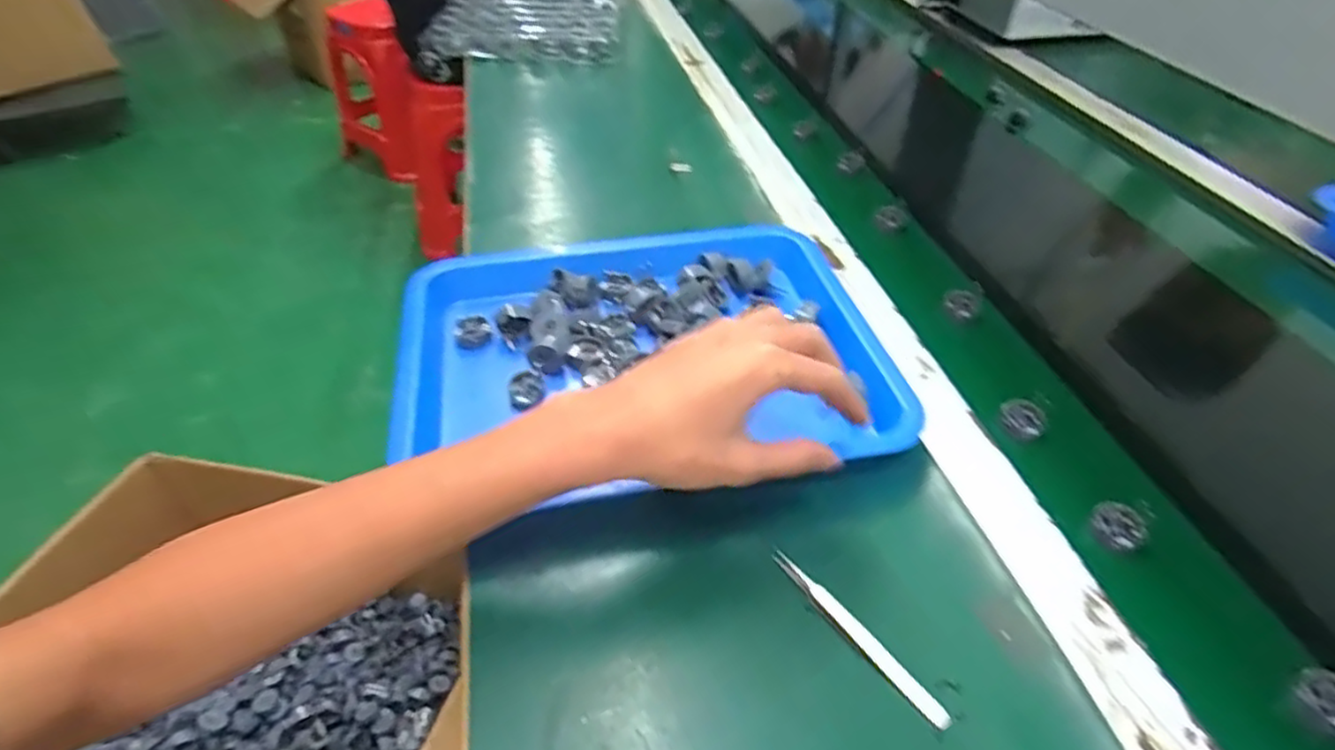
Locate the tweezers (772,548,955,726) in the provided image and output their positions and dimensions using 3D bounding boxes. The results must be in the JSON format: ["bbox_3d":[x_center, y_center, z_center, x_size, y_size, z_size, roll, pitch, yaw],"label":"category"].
[{"bbox_3d":[0.098,0.133,0.364,0.013,0.006,0.114,-26,49,-28],"label":"tweezers"}]

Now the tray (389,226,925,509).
[{"bbox_3d":[-0.024,-0.016,0.509,0.331,0.044,0.252,-5,43,-8],"label":"tray"}]

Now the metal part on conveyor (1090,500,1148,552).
[{"bbox_3d":[0.270,0.091,0.418,0.024,0.013,0.030,-29,51,-30],"label":"metal part on conveyor"}]

